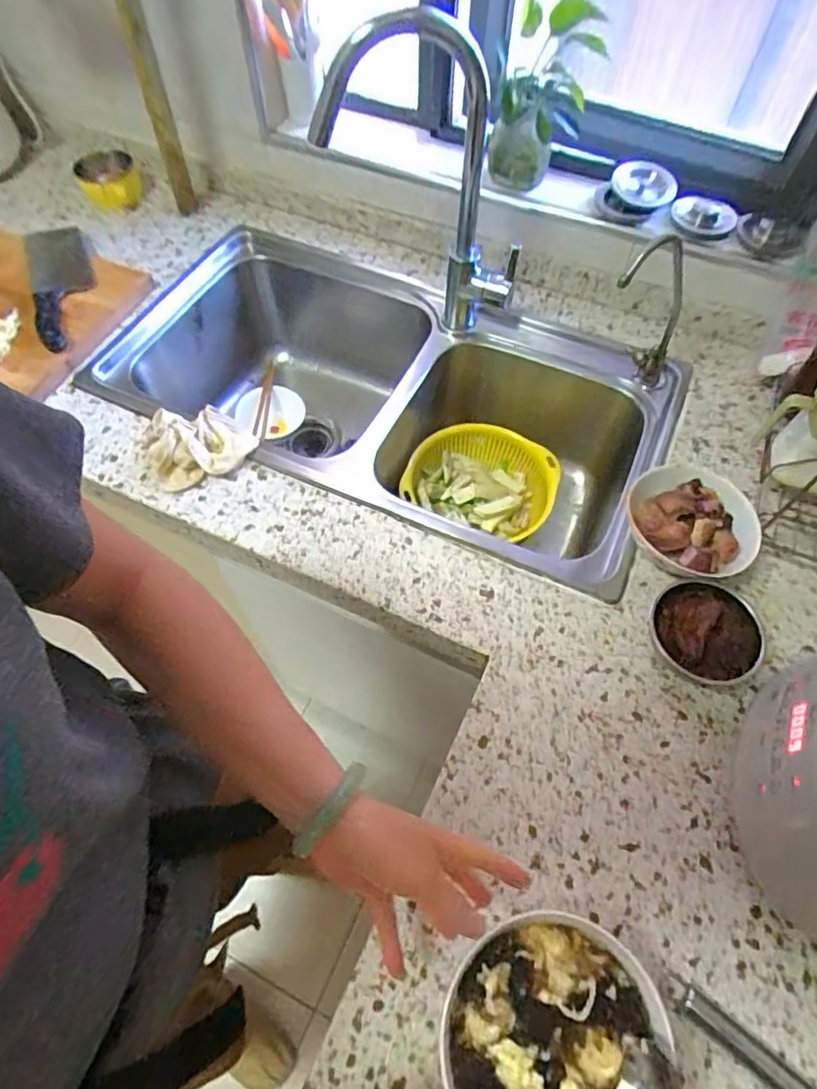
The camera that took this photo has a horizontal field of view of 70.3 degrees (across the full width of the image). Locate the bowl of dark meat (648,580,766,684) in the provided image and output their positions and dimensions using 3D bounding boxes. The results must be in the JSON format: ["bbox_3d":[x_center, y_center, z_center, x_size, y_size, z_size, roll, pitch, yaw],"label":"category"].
[{"bbox_3d":[0.293,0.089,0.580,0.101,0.048,0.101,0,59,0],"label":"bowl of dark meat"}]

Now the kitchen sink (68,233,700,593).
[{"bbox_3d":[-0.038,-0.172,0.879,0.742,0.242,0.389,22,62,12],"label":"kitchen sink"}]

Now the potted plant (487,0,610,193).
[{"bbox_3d":[0.177,-0.591,0.759,0.121,0.201,0.191,6,60,4],"label":"potted plant"}]

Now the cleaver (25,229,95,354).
[{"bbox_3d":[-0.495,-0.374,0.827,0.084,0.033,0.318,-20,61,-11],"label":"cleaver"}]

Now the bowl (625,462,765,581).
[{"bbox_3d":[0.305,-0.018,0.631,0.122,0.069,0.135,-16,61,-9],"label":"bowl"}]

